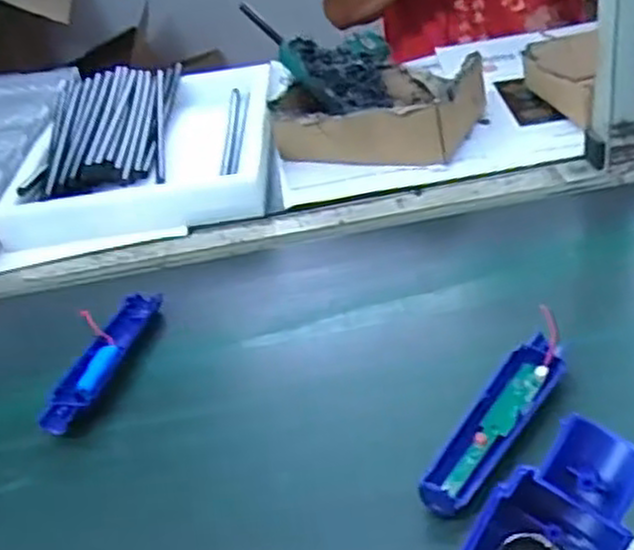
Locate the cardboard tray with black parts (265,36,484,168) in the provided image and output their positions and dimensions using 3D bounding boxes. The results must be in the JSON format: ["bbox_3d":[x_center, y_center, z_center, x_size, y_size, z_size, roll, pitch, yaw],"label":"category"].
[{"bbox_3d":[0.076,-0.218,0.922,0.218,0.095,0.214,8,38,24],"label":"cardboard tray with black parts"}]

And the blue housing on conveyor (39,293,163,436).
[{"bbox_3d":[-0.182,0.069,0.655,0.034,0.013,0.177,2,35,16],"label":"blue housing on conveyor"}]

